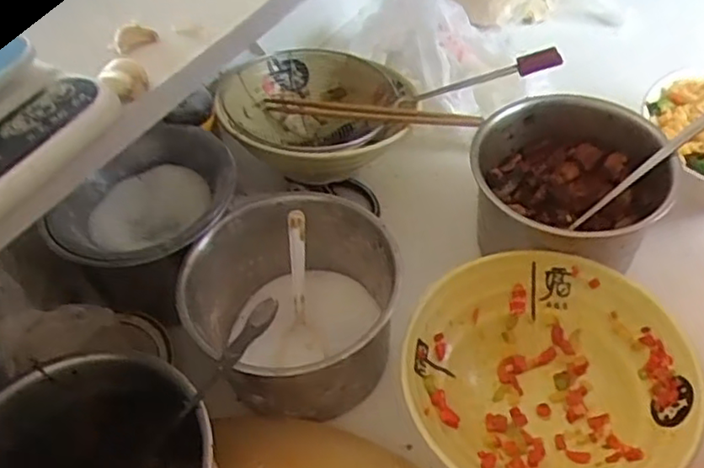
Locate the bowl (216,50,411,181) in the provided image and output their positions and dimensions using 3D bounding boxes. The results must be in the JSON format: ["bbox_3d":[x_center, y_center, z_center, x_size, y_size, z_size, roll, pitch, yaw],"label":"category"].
[{"bbox_3d":[-0.037,-0.110,0.653,0.179,0.076,0.177,-2,49,3],"label":"bowl"}]

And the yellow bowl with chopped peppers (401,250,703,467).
[{"bbox_3d":[0.133,0.104,0.466,0.188,0.058,0.181,-2,49,3],"label":"yellow bowl with chopped peppers"}]

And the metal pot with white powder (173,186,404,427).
[{"bbox_3d":[-0.045,0.053,0.501,0.147,0.089,0.146,-2,49,3],"label":"metal pot with white powder"}]

